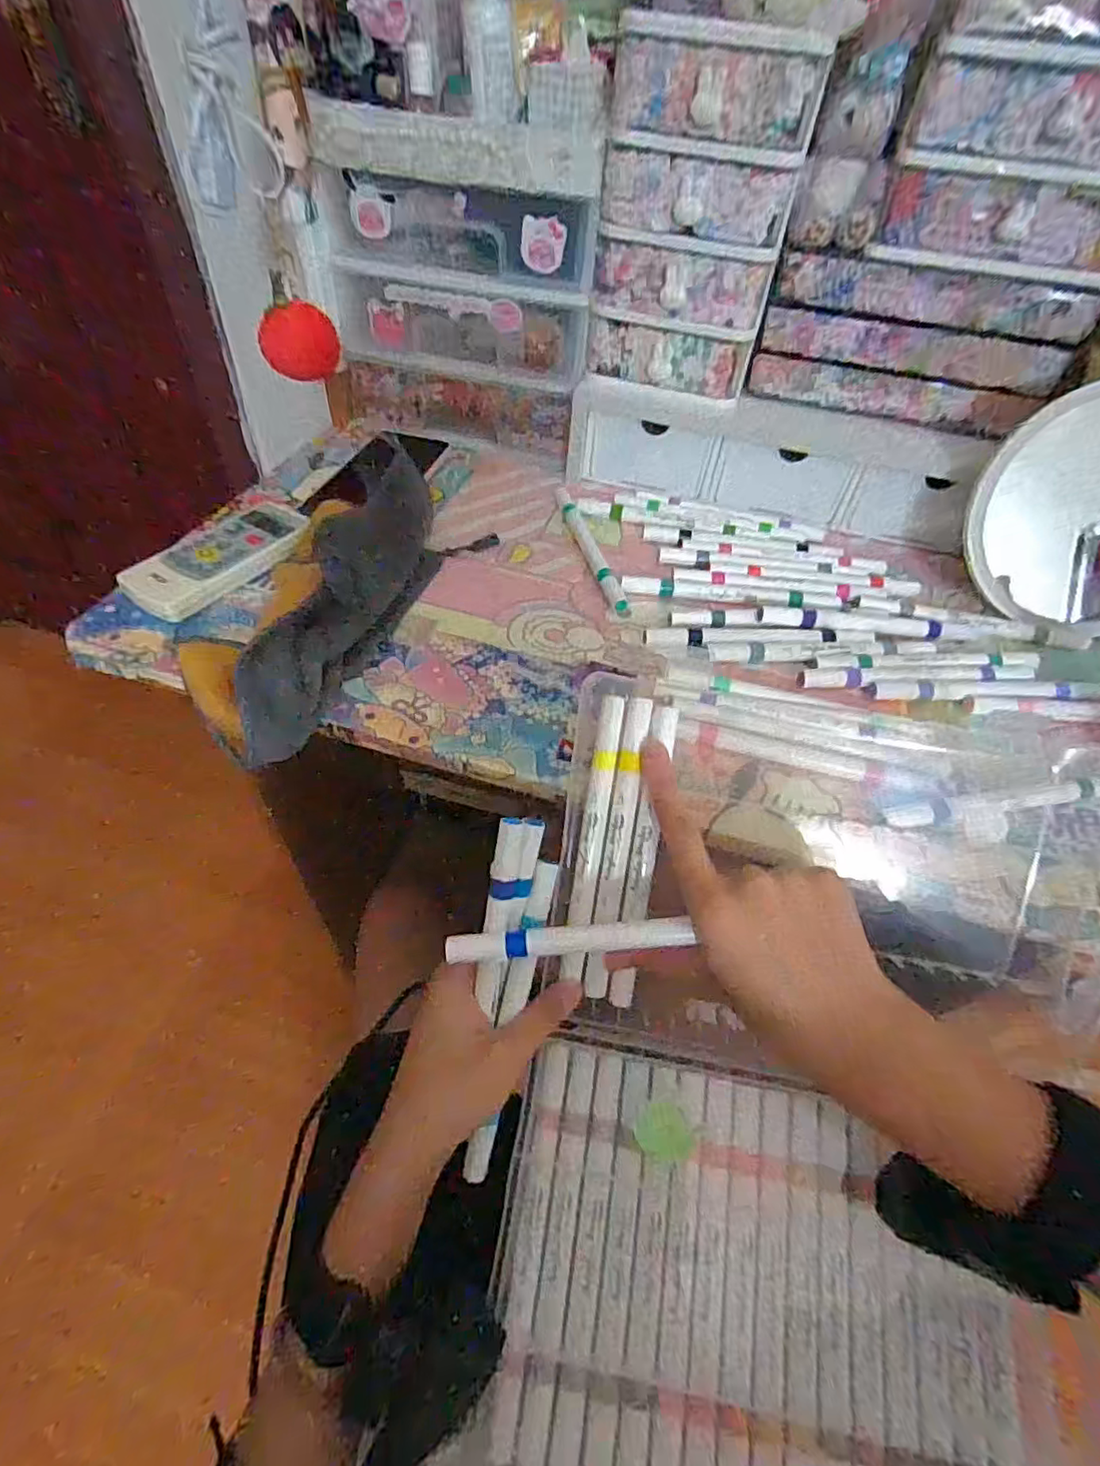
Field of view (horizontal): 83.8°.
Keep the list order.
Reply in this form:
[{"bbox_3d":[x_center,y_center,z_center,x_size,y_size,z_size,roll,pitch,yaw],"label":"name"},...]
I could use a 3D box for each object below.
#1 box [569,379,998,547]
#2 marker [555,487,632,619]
[{"bbox_3d":[0.183,-0.238,0.522,0.335,0.066,0.086,10,51,6],"label":"box"},{"bbox_3d":[0.030,-0.154,0.487,0.013,0.011,0.175,-9,51,-13],"label":"marker"}]

